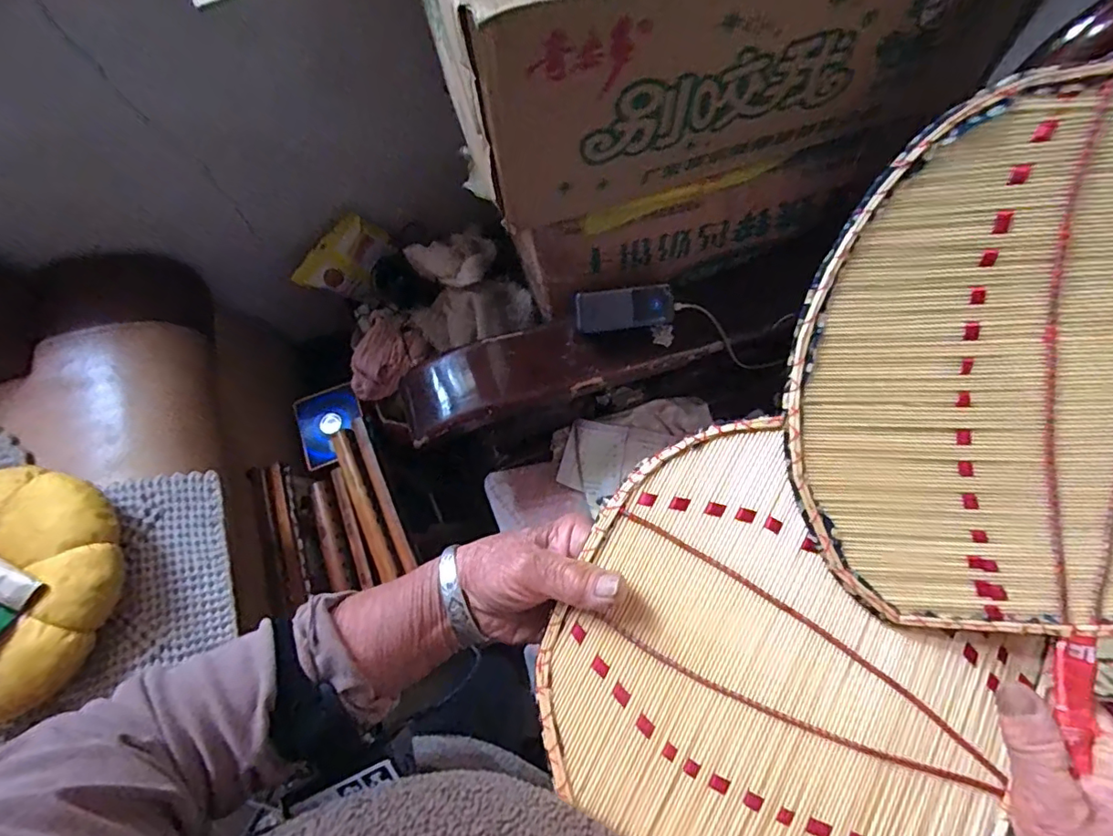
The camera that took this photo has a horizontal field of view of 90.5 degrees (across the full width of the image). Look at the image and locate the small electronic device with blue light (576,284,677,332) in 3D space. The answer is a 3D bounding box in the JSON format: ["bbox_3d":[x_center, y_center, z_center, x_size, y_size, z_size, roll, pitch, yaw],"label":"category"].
[{"bbox_3d":[0.093,-0.146,0.722,0.132,0.051,0.022,-10,36,-13],"label":"small electronic device with blue light"}]

